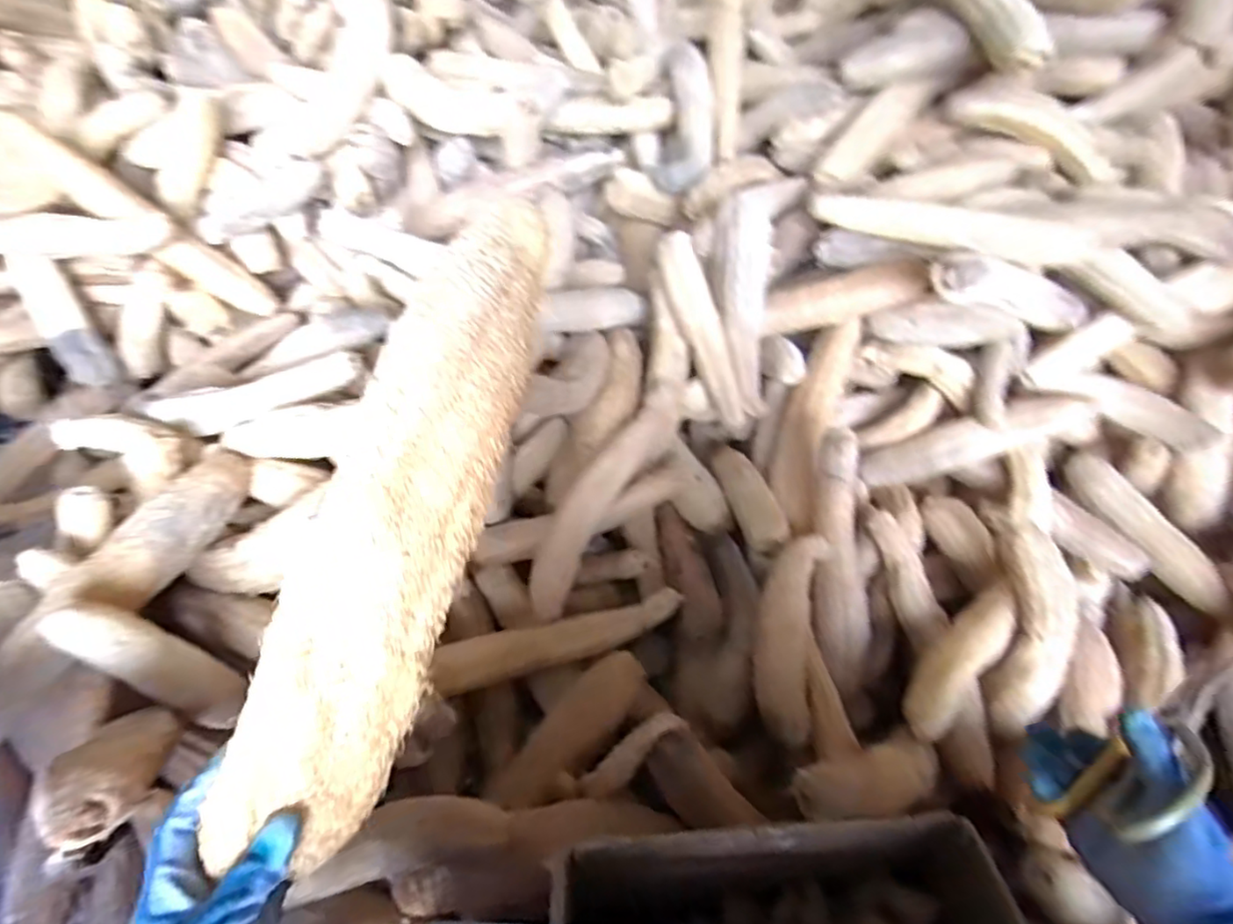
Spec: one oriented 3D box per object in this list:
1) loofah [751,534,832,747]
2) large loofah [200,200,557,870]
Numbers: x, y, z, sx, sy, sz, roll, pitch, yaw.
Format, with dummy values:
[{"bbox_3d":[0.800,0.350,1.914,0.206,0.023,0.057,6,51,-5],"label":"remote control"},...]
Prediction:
[{"bbox_3d":[0.233,0.225,0.851,0.087,0.059,0.289,12,60,9],"label":"loofah"},{"bbox_3d":[-0.124,0.031,0.366,0.068,0.067,0.384,18,85,15],"label":"large loofah"}]

